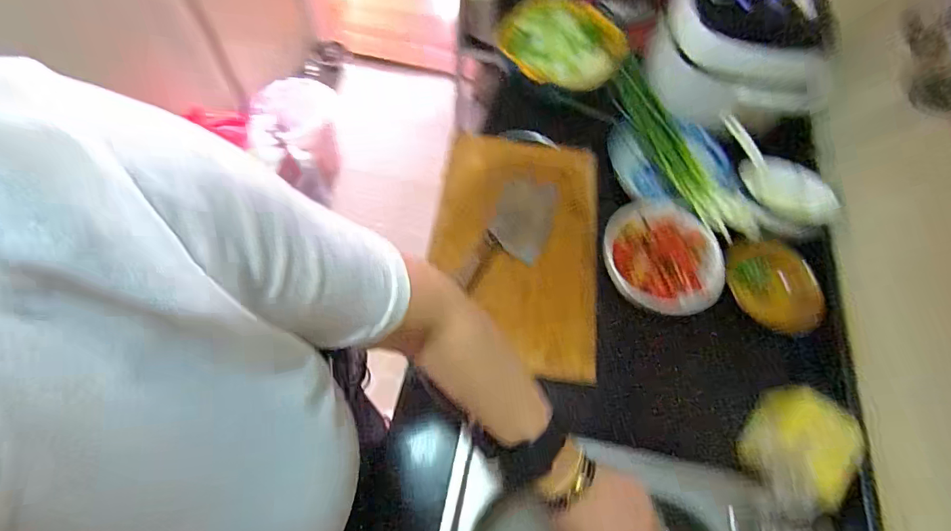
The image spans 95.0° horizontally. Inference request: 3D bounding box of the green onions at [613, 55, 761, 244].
[{"bbox_3d":[0.310,-0.181,0.670,0.081,0.041,0.333,-24,68,-15],"label":"green onions"}]

